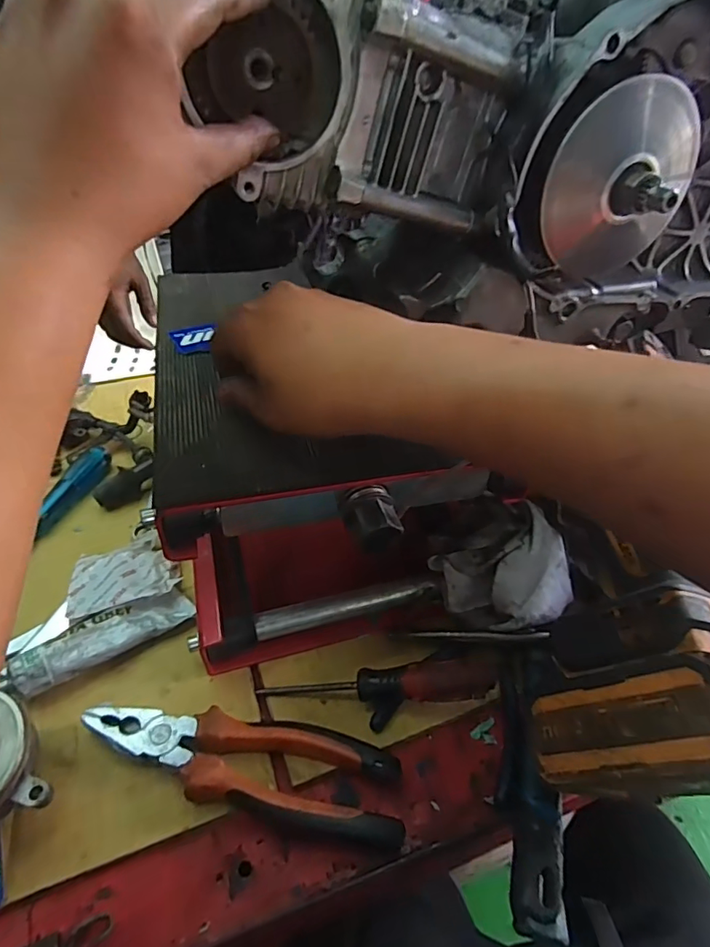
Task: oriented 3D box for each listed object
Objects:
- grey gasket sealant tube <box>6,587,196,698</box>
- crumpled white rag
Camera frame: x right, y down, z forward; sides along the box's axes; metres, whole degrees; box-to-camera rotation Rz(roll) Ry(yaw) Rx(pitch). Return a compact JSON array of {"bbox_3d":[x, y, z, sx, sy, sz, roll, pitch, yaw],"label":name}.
[{"bbox_3d":[-0.177,0.113,0.363,0.116,0.025,0.034,-27,47,-29],"label":"grey gasket sealant tube"},{"bbox_3d":[0.111,0.079,0.358,0.079,0.064,0.065,-14,42,-17],"label":"crumpled white rag"}]

